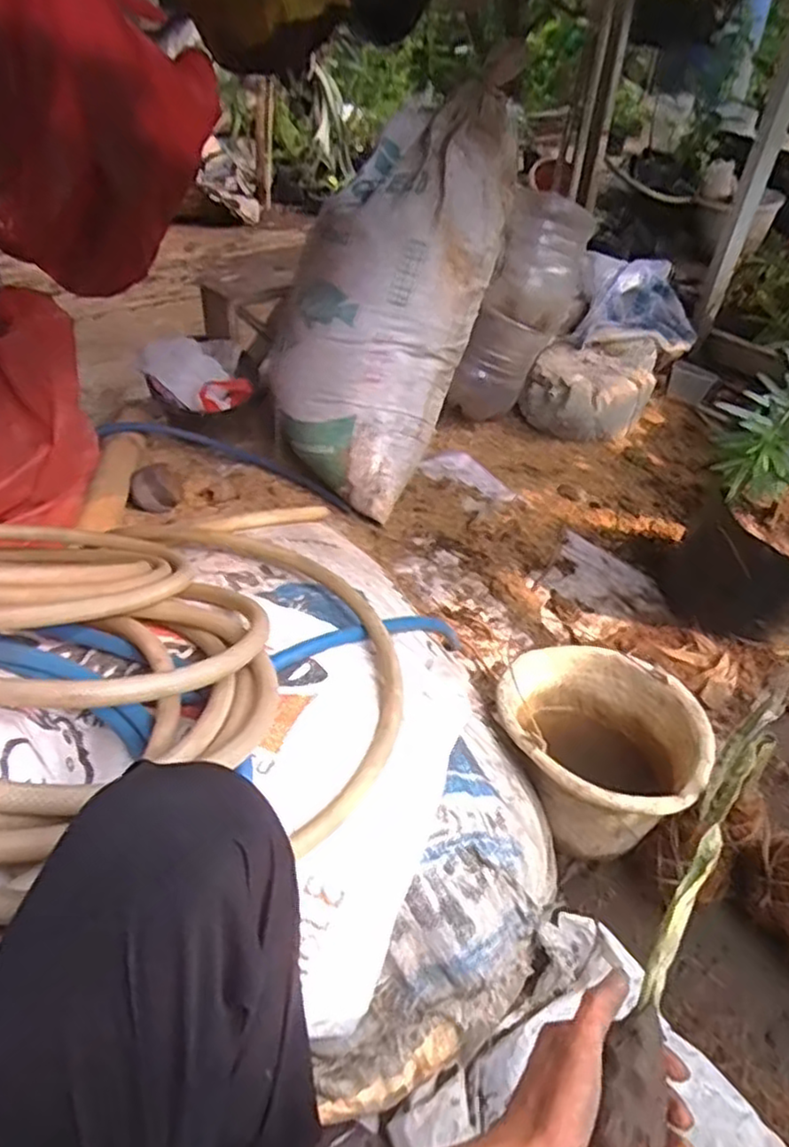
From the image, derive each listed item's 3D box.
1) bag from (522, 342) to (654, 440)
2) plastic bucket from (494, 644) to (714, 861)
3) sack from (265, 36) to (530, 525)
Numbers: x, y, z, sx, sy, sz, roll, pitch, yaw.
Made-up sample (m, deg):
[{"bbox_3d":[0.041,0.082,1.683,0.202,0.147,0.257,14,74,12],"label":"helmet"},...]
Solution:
[{"bbox_3d":[0.461,-0.430,1.650,0.234,0.179,0.278,35,51,28],"label":"bag"},{"bbox_3d":[0.236,0.210,0.856,0.224,0.177,0.224,3,43,-2],"label":"plastic bucket"},{"bbox_3d":[-0.014,-0.538,1.329,0.350,0.784,0.255,31,18,25],"label":"sack"}]

